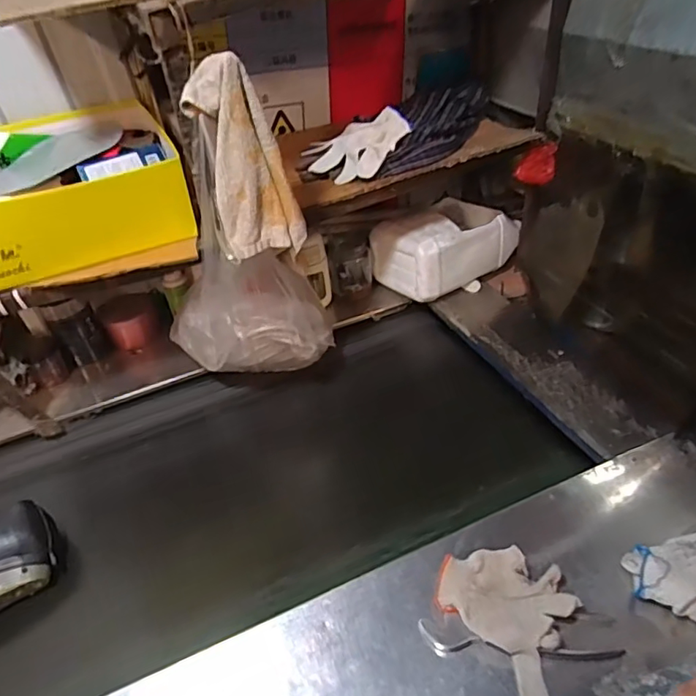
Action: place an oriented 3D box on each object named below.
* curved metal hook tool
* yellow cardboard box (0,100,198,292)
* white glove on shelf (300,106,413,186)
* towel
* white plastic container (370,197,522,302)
[{"bbox_3d":[0.174,0.303,0.551,0.204,0.016,0.028,3,40,11],"label":"curved metal hook tool"},{"bbox_3d":[-0.418,-0.217,0.771,0.336,0.134,0.278,-22,42,-18],"label":"yellow cardboard box"},{"bbox_3d":[0.021,-0.323,0.877,0.166,0.026,0.112,-31,66,2],"label":"white glove on shelf"},{"bbox_3d":[-0.123,-0.225,0.663,0.109,0.212,0.058,-16,40,-12],"label":"towel"},{"bbox_3d":[0.199,-0.201,1.097,0.253,0.151,0.157,-28,44,-24],"label":"white plastic container"}]

